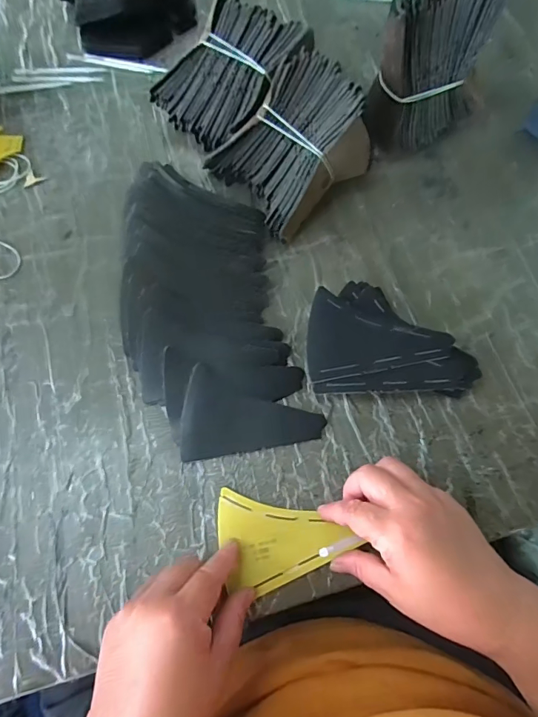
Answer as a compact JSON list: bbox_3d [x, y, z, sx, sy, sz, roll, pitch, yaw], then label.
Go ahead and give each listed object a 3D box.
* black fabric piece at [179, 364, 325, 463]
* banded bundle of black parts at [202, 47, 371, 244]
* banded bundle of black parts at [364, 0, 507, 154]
[{"bbox_3d":[-0.018,0.043,0.366,0.121,0.010,0.076,-8,72,-1],"label":"black fabric piece"},{"bbox_3d":[0.030,-0.215,0.432,0.150,0.075,0.120,-46,71,22],"label":"banded bundle of black parts"},{"bbox_3d":[0.163,-0.288,0.415,0.109,0.137,0.069,-37,75,-10],"label":"banded bundle of black parts"}]

